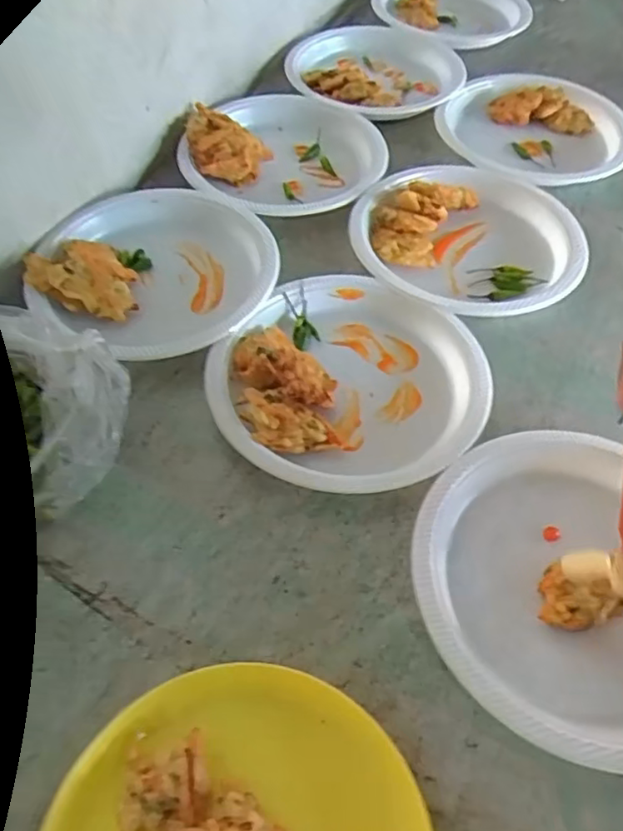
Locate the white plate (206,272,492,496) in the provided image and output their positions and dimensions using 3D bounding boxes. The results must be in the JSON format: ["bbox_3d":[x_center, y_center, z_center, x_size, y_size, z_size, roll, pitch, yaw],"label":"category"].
[{"bbox_3d":[0.028,-0.028,0.488,0.196,0.026,0.202,1,52,-1],"label":"white plate"}]

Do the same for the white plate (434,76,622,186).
[{"bbox_3d":[0.250,-0.331,0.724,0.208,0.026,0.208,1,52,-1],"label":"white plate"}]

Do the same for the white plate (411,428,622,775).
[{"bbox_3d":[0.163,0.101,0.391,0.198,0.024,0.199,1,52,-1],"label":"white plate"}]

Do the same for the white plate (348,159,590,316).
[{"bbox_3d":[0.153,-0.167,0.599,0.222,0.023,0.213,1,52,-1],"label":"white plate"}]

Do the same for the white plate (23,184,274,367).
[{"bbox_3d":[-0.137,-0.134,0.564,0.202,0.036,0.219,1,52,-1],"label":"white plate"}]

